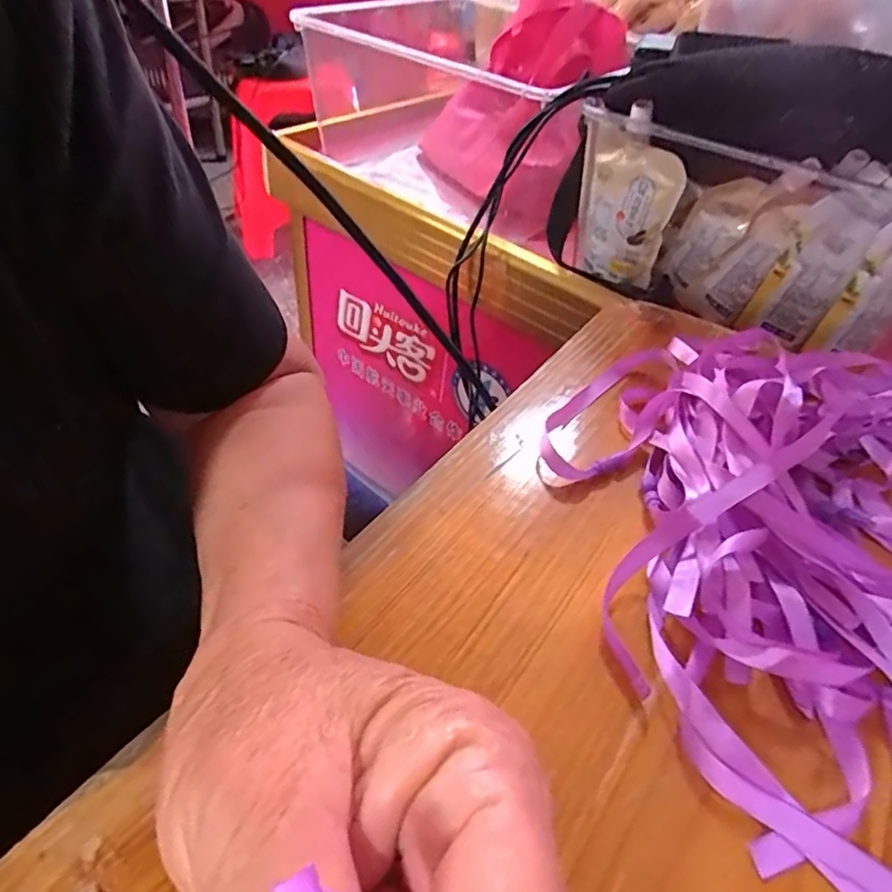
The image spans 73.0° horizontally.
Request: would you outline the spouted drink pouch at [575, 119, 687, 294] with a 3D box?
[{"bbox_3d":[0.145,-0.197,0.503,0.081,0.115,0.022,22,46,14],"label":"spouted drink pouch"}]

